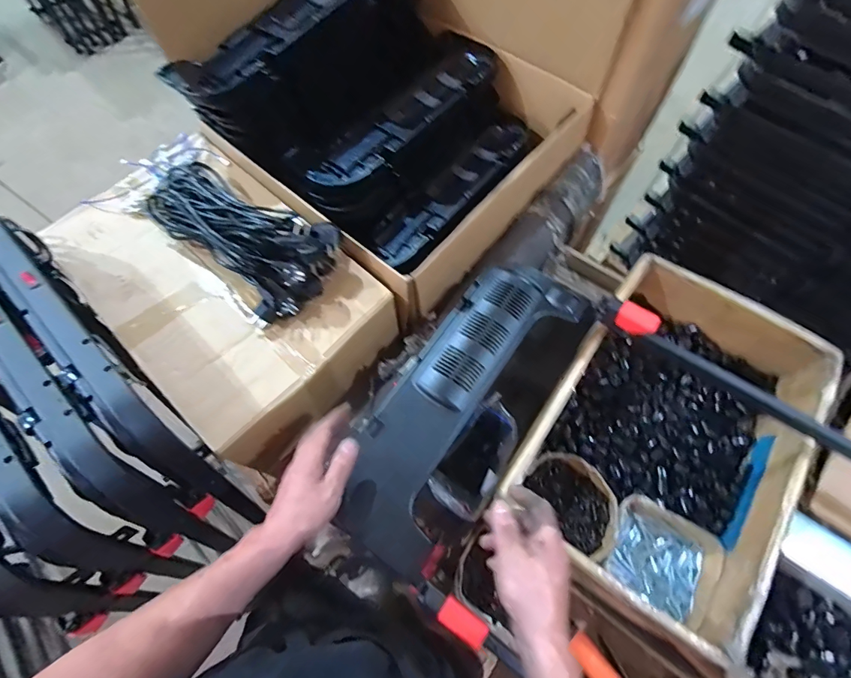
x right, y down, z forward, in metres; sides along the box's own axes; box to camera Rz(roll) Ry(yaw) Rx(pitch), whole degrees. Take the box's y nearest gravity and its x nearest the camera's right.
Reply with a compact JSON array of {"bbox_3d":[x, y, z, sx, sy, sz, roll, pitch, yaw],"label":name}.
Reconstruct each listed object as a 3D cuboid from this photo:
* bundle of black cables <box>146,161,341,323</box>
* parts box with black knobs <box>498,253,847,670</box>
[{"bbox_3d":[-0.303,-0.175,0.674,0.341,0.093,0.161,34,71,16],"label":"bundle of black cables"},{"bbox_3d":[0.394,0.155,0.704,0.358,0.153,0.536,35,71,16],"label":"parts box with black knobs"}]

